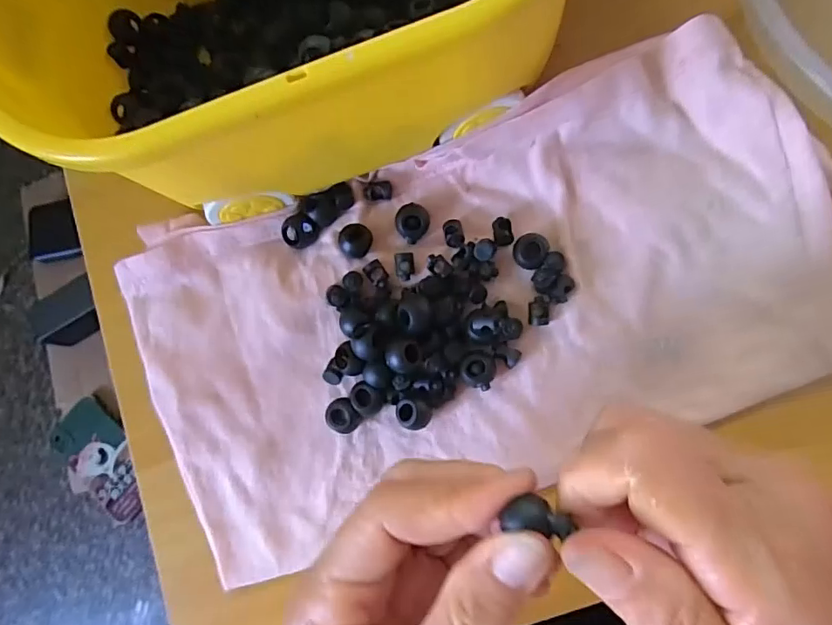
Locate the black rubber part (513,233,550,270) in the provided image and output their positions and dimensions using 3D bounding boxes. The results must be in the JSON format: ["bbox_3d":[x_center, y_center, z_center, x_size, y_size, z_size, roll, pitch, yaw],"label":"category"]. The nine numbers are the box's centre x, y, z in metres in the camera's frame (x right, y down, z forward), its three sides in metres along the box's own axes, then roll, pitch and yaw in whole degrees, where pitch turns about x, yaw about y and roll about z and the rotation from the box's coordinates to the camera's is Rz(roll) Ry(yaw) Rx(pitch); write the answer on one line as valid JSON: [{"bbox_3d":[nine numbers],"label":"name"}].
[{"bbox_3d":[0.050,-0.027,0.236,0.014,0.009,0.015,-1,84,8],"label":"black rubber part"}]

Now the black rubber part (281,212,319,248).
[{"bbox_3d":[-0.054,-0.038,0.252,0.016,0.008,0.014,-11,83,6],"label":"black rubber part"}]

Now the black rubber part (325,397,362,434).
[{"bbox_3d":[-0.031,0.045,0.240,0.014,0.010,0.015,-1,84,8],"label":"black rubber part"}]

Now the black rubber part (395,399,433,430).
[{"bbox_3d":[-0.001,0.043,0.234,0.015,0.012,0.012,22,87,9],"label":"black rubber part"}]

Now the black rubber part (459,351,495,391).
[{"bbox_3d":[0.027,0.024,0.233,0.015,0.008,0.015,-1,84,8],"label":"black rubber part"}]

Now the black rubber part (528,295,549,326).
[{"bbox_3d":[0.053,0.000,0.235,0.009,0.006,0.012,1,84,8],"label":"black rubber part"}]

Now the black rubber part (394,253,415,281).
[{"bbox_3d":[-0.005,-0.021,0.245,0.008,0.005,0.012,-3,84,7],"label":"black rubber part"}]

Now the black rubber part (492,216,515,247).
[{"bbox_3d":[0.039,-0.036,0.243,0.008,0.006,0.015,-9,83,7],"label":"black rubber part"}]

